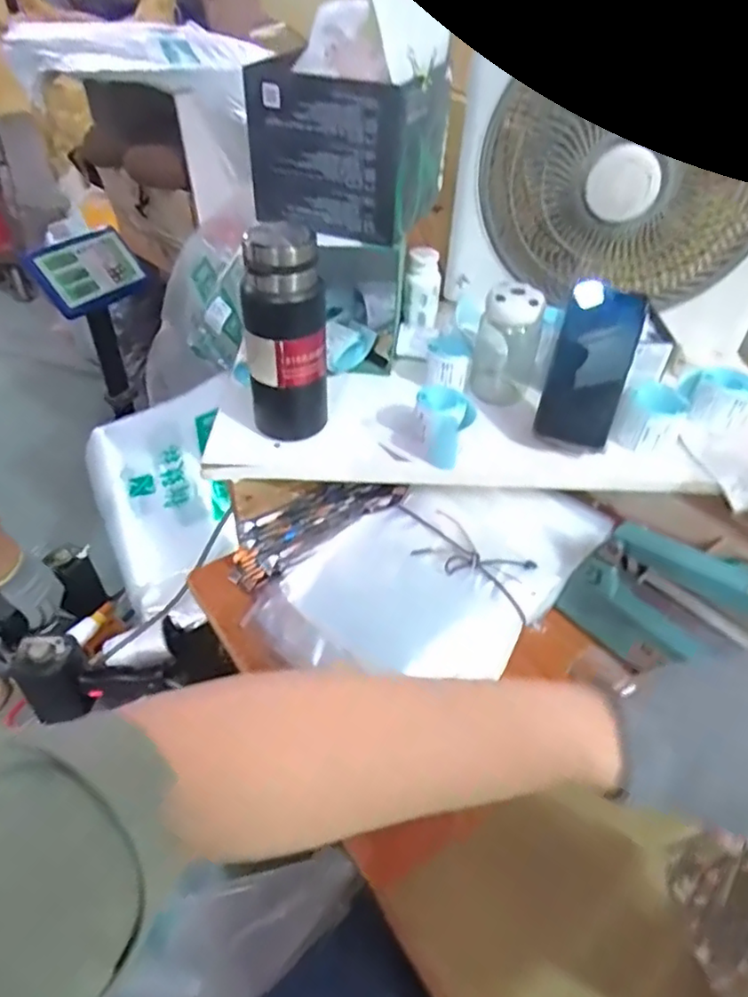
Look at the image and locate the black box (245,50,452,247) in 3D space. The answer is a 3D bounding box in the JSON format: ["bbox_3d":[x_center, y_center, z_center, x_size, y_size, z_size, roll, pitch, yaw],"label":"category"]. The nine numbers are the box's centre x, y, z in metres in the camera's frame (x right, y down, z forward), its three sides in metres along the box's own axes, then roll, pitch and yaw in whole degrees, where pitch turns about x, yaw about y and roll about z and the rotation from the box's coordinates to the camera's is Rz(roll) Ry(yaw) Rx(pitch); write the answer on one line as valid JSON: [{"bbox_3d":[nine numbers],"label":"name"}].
[{"bbox_3d":[-0.025,-0.397,0.688,0.171,0.140,0.157,19,47,16],"label":"black box"}]

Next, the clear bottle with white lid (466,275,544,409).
[{"bbox_3d":[0.159,-0.185,0.731,0.069,0.145,0.072,16,46,14],"label":"clear bottle with white lid"}]

